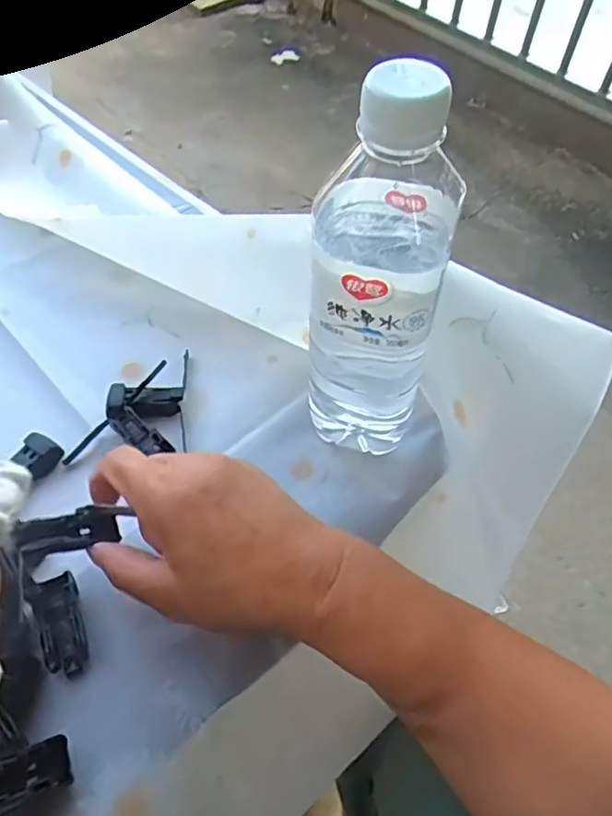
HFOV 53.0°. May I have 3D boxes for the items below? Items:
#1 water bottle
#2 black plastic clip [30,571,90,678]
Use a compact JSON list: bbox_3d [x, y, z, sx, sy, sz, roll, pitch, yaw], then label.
[{"bbox_3d":[0.040,-0.056,0.305,0.061,0.212,0.065,16,52,7],"label":"water bottle"},{"bbox_3d":[-0.122,0.108,0.306,0.021,0.012,0.048,-15,70,-17],"label":"black plastic clip"}]

